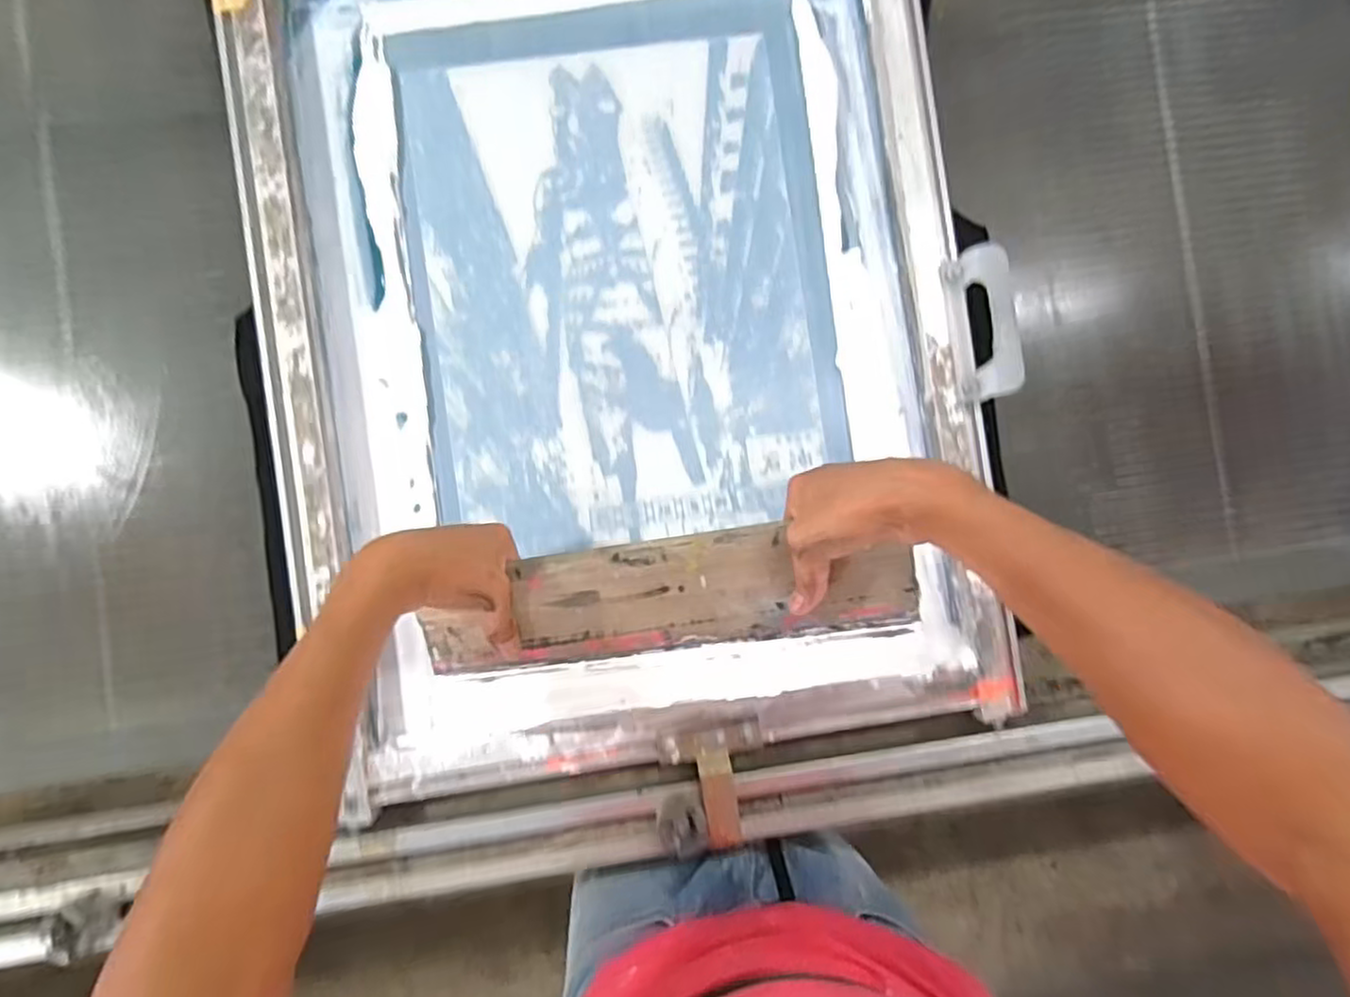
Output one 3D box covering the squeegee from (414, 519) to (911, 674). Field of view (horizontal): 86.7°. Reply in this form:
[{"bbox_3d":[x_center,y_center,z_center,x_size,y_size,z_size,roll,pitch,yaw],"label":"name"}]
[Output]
[{"bbox_3d":[-0.011,0.068,0.492,0.339,0.023,0.077,-8,89,7],"label":"squeegee"}]

